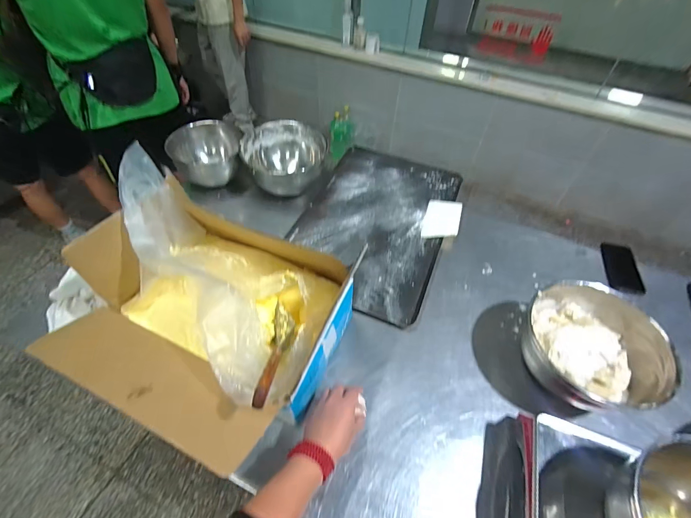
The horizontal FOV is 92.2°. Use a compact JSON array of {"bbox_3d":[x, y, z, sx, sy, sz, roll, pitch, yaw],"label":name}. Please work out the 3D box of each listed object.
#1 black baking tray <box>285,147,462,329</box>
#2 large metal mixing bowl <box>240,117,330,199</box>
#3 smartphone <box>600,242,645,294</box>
[{"bbox_3d":[0.087,-0.118,0.975,0.406,0.034,0.595,20,52,13],"label":"black baking tray"},{"bbox_3d":[-0.186,-0.312,1.039,0.246,0.134,0.206,2,50,-2],"label":"large metal mixing bowl"},{"bbox_3d":[0.726,0.023,0.870,0.084,0.013,0.152,11,57,12],"label":"smartphone"}]

